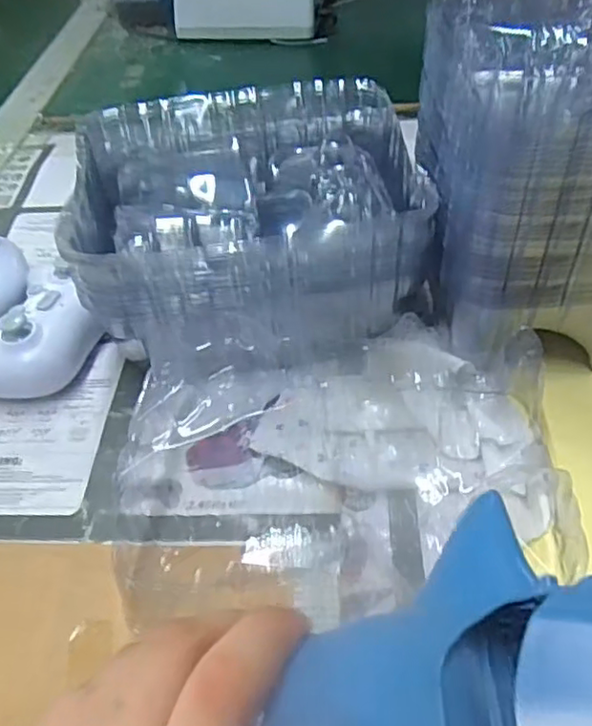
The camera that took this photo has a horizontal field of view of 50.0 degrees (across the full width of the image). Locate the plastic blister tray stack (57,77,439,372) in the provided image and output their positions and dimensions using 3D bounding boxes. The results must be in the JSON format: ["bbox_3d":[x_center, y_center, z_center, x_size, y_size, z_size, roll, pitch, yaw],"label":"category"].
[{"bbox_3d":[-0.028,-0.092,0.417,0.206,0.103,0.186,-11,47,-5],"label":"plastic blister tray stack"}]

